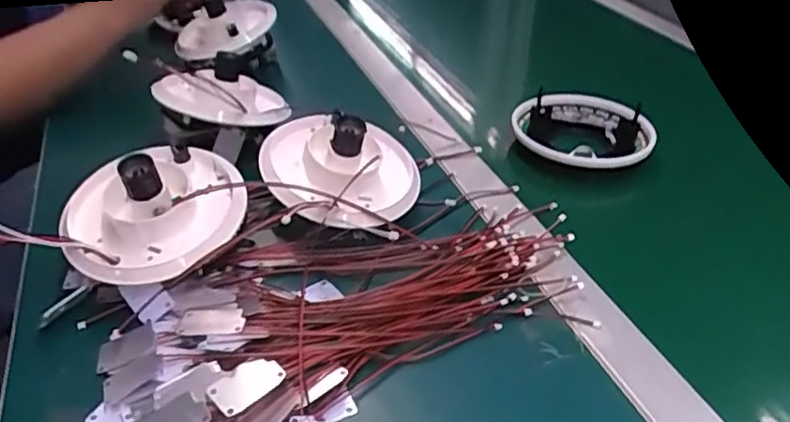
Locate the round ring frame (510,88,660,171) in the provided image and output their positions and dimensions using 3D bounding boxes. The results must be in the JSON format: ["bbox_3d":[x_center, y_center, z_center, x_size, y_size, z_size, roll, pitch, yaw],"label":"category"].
[{"bbox_3d":[0.182,-0.087,0.626,0.128,0.031,0.114,6,37,3],"label":"round ring frame"}]

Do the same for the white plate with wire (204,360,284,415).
[{"bbox_3d":[-0.085,0.099,0.360,0.026,0.005,0.039,28,43,32],"label":"white plate with wire"}]

